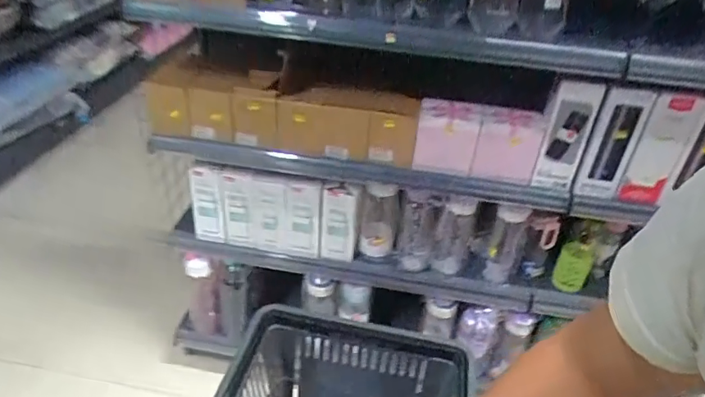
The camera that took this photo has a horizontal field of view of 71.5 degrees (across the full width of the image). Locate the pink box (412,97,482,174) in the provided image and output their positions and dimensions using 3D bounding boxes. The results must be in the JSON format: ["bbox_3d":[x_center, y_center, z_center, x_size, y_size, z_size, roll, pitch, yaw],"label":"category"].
[{"bbox_3d":[0.197,-0.135,1.029,0.122,0.121,0.121,9,36,5],"label":"pink box"}]

